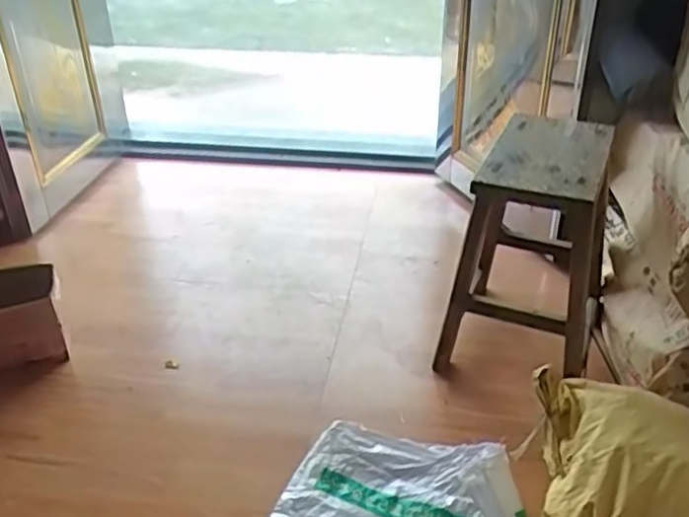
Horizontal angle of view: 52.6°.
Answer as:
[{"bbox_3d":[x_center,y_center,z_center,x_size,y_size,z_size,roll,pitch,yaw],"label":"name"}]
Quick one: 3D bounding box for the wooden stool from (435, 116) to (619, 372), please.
[{"bbox_3d":[0.438,-0.043,1.587,0.310,0.491,0.493,12,35,20],"label":"wooden stool"}]

